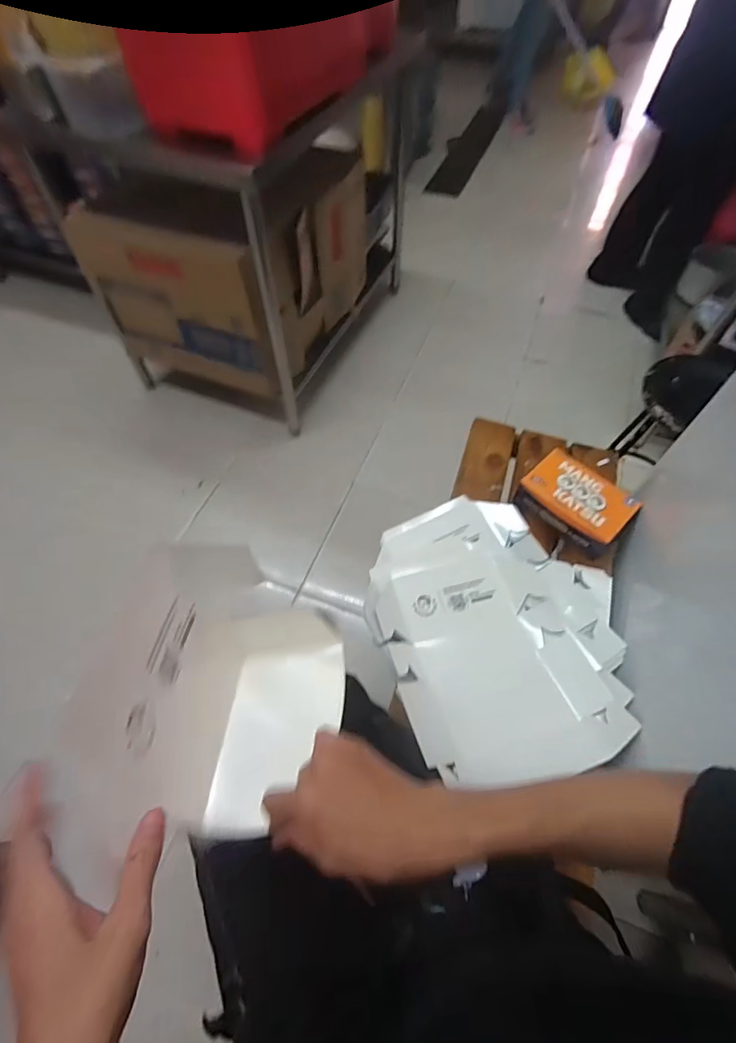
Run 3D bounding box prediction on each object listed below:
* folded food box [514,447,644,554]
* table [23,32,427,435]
[{"bbox_3d":[0.371,-0.033,0.824,0.179,0.066,0.123,40,66,22],"label":"folded food box"},{"bbox_3d":[-0.350,-0.942,1.499,0.658,0.759,1.114,18,59,11],"label":"table"}]

